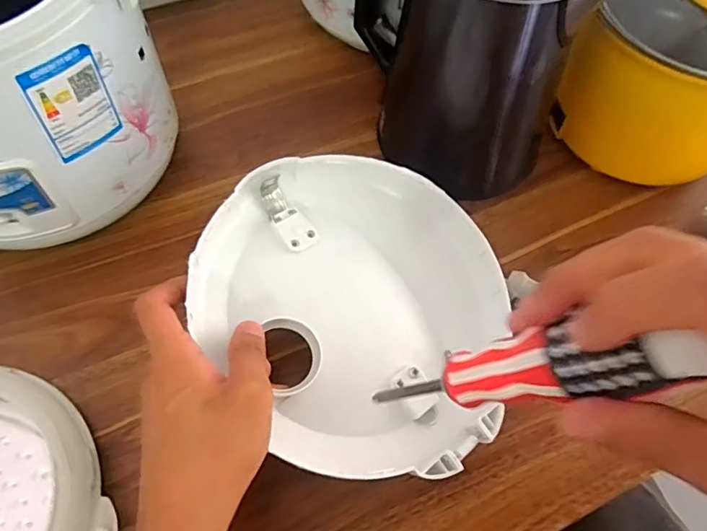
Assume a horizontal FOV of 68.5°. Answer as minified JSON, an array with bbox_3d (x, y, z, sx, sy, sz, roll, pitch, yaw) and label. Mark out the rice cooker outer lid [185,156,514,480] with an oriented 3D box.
[{"bbox_3d":[0.003,0.026,0.340,0.203,0.040,0.199,5,70,-15],"label":"rice cooker outer lid"}]

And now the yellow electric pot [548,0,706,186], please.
[{"bbox_3d":[0.269,-0.165,0.420,0.149,0.150,0.143,1,60,-1],"label":"yellow electric pot"}]

